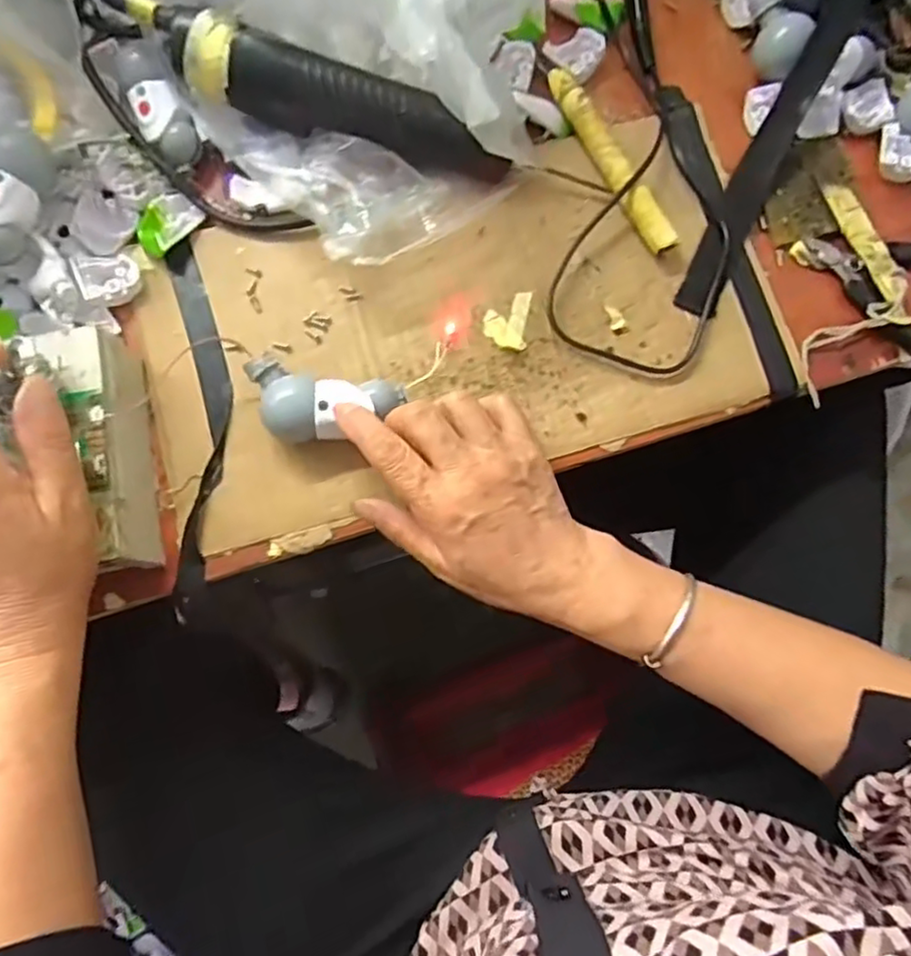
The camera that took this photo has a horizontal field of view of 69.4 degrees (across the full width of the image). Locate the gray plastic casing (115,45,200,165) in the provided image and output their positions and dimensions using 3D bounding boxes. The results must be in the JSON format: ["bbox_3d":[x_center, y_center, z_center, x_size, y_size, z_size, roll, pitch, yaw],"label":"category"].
[{"bbox_3d":[-0.174,-0.218,0.385,0.028,0.017,0.066,-29,102,-6],"label":"gray plastic casing"}]

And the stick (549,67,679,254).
[{"bbox_3d":[0.093,-0.191,0.395,0.015,0.015,0.131,-27,80,-6],"label":"stick"}]

